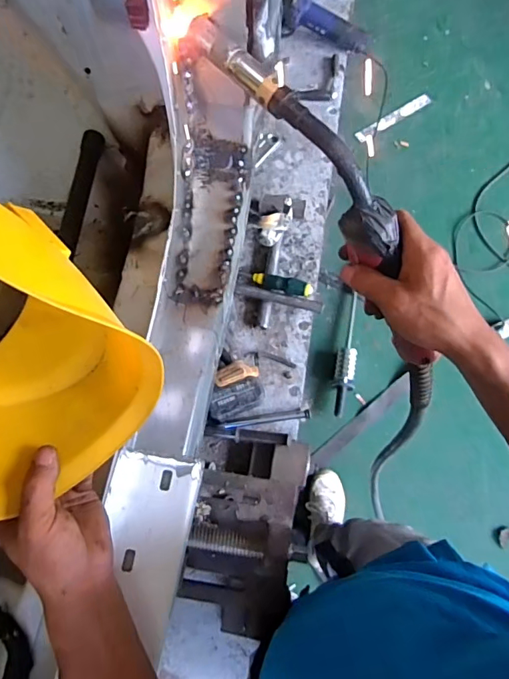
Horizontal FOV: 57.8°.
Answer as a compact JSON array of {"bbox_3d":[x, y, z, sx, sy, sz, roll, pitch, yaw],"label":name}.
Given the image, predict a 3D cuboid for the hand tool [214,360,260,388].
[{"bbox_3d":[-0.036,0.064,0.908,0.085,0.015,0.043,-16,73,-6],"label":"hand tool"}]

